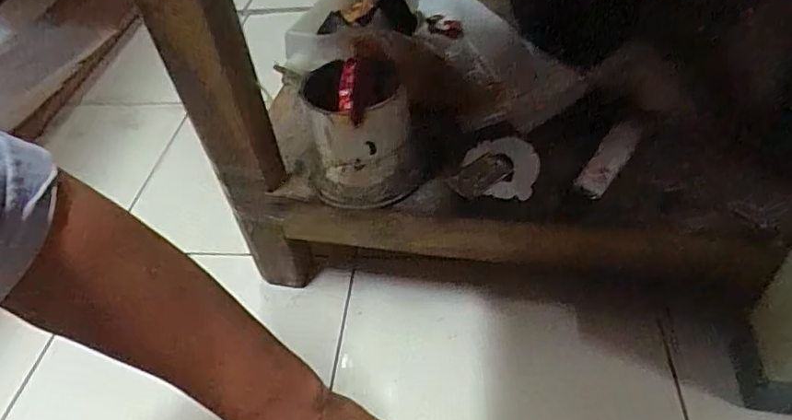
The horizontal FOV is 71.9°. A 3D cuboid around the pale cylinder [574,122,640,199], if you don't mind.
[{"bbox_3d":[0.180,-0.043,0.459,0.021,0.016,0.091,28,55,30],"label":"pale cylinder"}]

